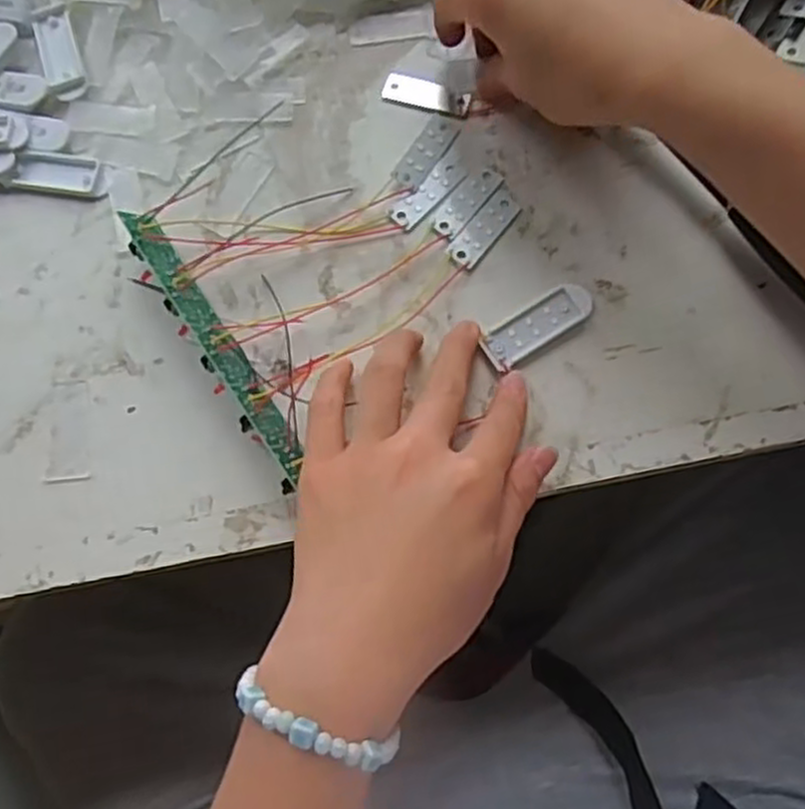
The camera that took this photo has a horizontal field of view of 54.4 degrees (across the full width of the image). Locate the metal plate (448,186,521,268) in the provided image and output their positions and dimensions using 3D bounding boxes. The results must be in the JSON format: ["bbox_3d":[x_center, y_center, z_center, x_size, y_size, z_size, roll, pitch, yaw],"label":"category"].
[{"bbox_3d":[0.042,-0.089,0.389,0.015,0.004,0.047,37,79,12],"label":"metal plate"}]

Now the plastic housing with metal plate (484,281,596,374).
[{"bbox_3d":[0.065,-0.038,0.377,0.057,0.004,0.021,-34,79,-5],"label":"plastic housing with metal plate"}]

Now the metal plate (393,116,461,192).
[{"bbox_3d":[0.013,-0.130,0.402,0.016,0.004,0.045,34,78,11],"label":"metal plate"}]

